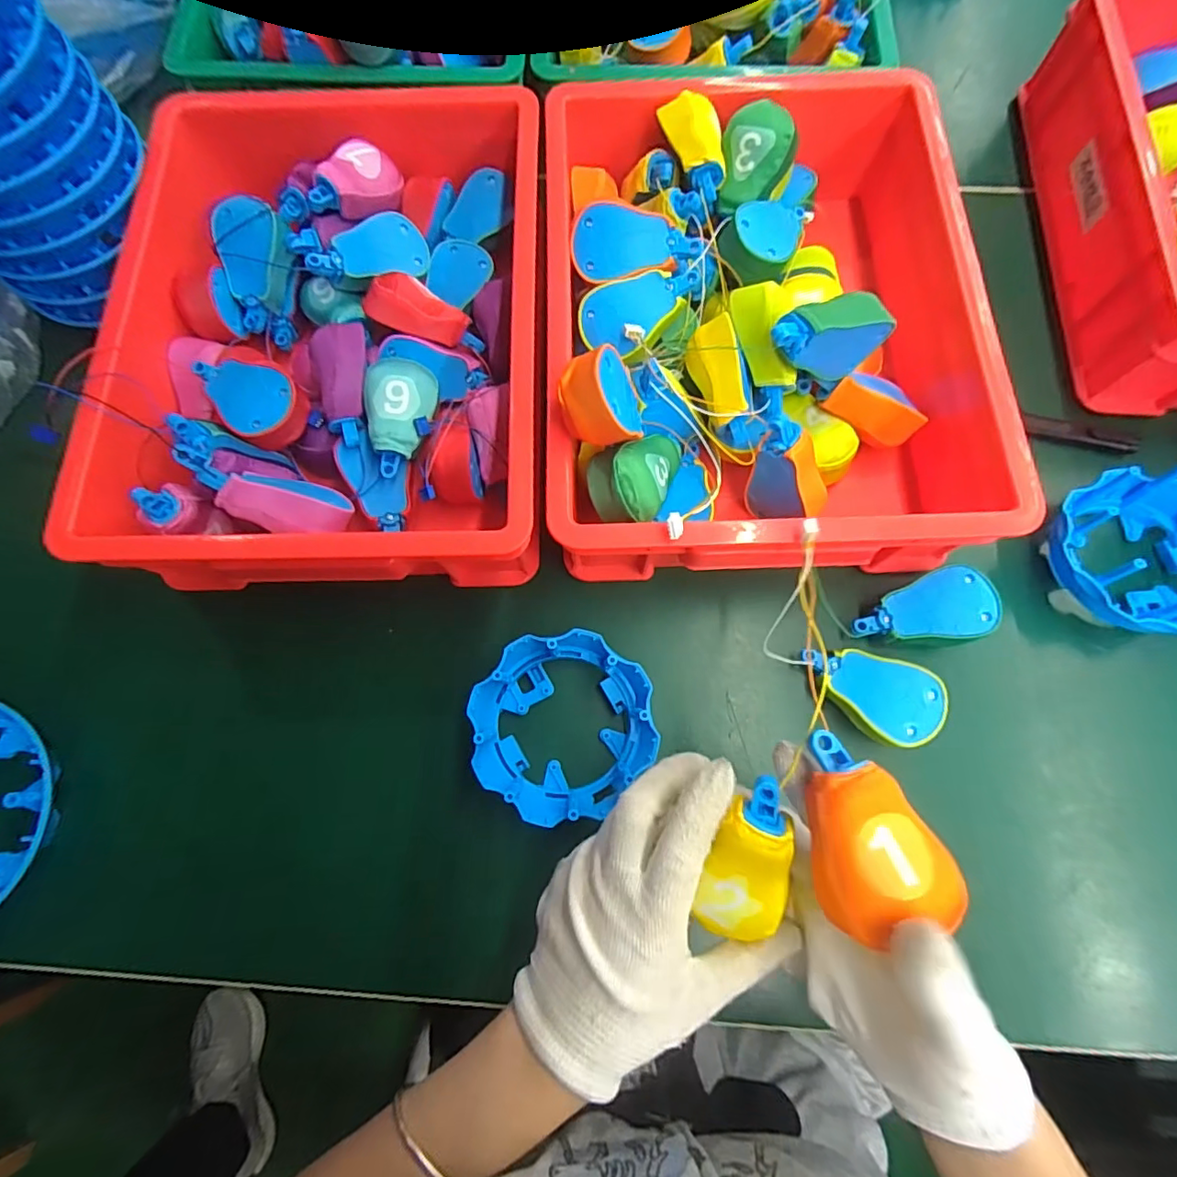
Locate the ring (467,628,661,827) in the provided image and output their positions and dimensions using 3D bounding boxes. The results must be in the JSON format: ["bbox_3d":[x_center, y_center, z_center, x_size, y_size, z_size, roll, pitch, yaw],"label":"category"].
[{"bbox_3d":[-0.014,0.082,0.333,0.102,0.037,0.102,0,74,1],"label":"ring"}]

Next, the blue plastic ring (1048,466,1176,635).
[{"bbox_3d":[0.347,-0.024,0.348,0.106,0.051,0.101,0,74,1],"label":"blue plastic ring"}]

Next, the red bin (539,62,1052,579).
[{"bbox_3d":[0.105,-0.183,0.365,0.256,0.112,0.338,-2,74,1],"label":"red bin"}]

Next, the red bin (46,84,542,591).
[{"bbox_3d":[-0.160,-0.176,0.377,0.253,0.078,0.350,-1,74,1],"label":"red bin"}]

